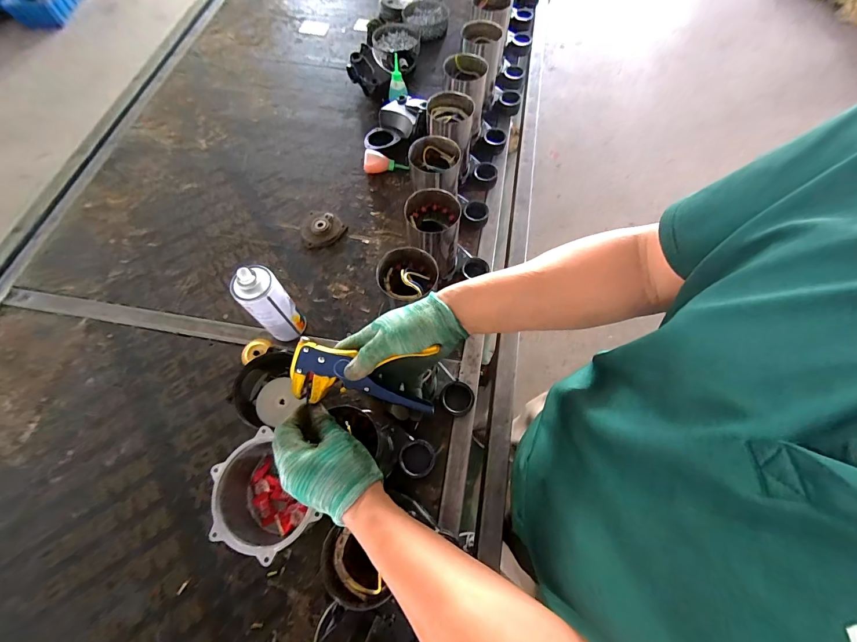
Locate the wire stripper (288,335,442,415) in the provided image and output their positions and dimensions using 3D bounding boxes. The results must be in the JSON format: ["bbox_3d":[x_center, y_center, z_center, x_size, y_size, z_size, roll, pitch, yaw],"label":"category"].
[{"bbox_3d":[-0.075,0.061,0.420,0.164,0.024,0.077,5,97,1],"label":"wire stripper"}]

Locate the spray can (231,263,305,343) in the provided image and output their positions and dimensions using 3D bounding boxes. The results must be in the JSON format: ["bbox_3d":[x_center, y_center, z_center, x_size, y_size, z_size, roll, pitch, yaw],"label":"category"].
[{"bbox_3d":[-0.262,-0.025,0.603,0.069,0.180,0.061,-40,72,-15],"label":"spray can"}]

